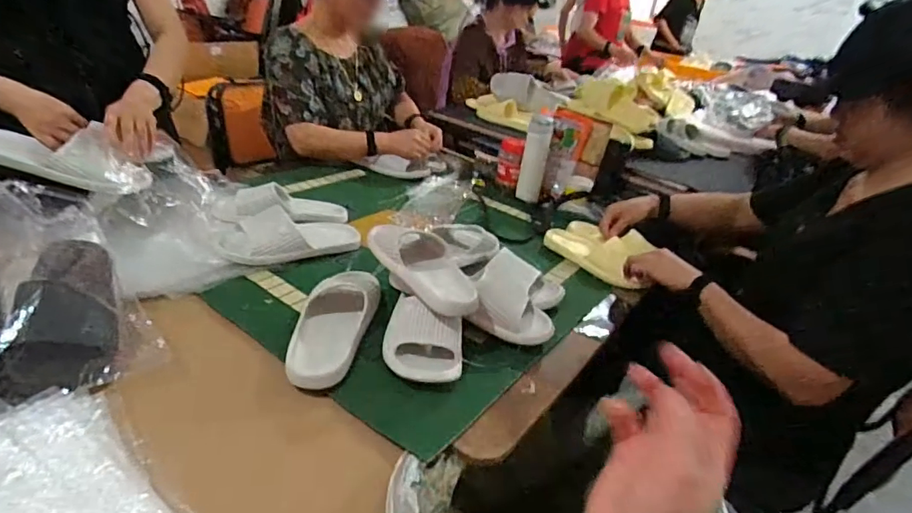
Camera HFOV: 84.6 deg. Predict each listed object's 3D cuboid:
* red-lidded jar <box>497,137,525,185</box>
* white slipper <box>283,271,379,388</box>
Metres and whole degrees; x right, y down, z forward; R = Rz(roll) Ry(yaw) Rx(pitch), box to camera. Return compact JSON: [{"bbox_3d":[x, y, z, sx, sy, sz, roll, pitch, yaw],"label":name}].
[{"bbox_3d":[0.160,-0.286,1.502,0.069,0.129,0.072,10,29,5],"label":"red-lidded jar"},{"bbox_3d":[-0.188,0.097,0.774,0.106,0.063,0.246,8,29,0],"label":"white slipper"}]

